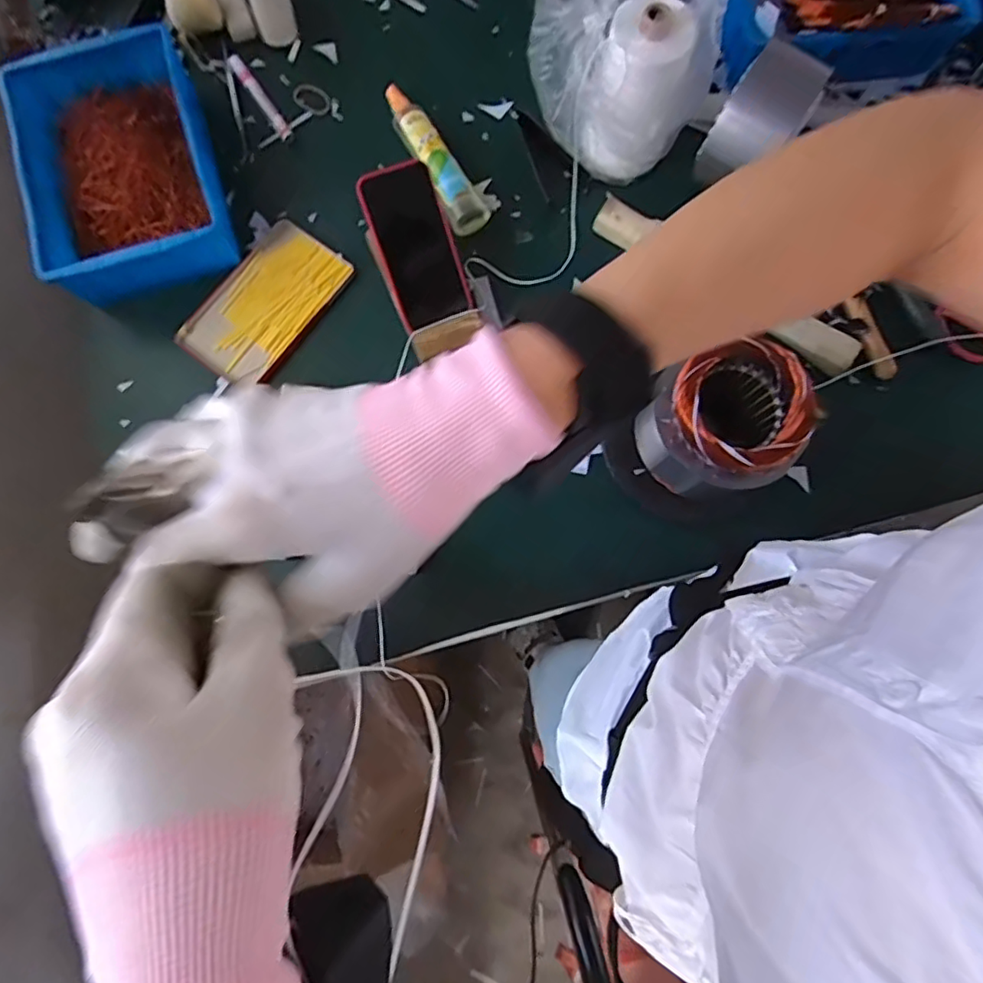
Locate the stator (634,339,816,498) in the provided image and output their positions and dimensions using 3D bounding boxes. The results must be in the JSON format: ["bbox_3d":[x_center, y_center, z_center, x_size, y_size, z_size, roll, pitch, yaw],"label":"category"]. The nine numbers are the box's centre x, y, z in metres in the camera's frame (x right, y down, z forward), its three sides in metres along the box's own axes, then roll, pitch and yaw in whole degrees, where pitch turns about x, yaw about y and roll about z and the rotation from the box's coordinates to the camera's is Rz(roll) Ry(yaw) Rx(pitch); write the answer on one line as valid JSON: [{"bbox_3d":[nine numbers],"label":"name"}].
[{"bbox_3d":[0.227,-0.061,0.614,0.136,0.148,0.125,0,79,1],"label":"stator"}]

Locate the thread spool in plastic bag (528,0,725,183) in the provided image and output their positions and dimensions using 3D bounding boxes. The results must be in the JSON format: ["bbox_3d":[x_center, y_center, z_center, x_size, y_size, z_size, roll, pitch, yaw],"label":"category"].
[{"bbox_3d":[0.138,-0.496,0.668,0.182,0.159,0.202,-42,81,-7],"label":"thread spool in plastic bag"}]

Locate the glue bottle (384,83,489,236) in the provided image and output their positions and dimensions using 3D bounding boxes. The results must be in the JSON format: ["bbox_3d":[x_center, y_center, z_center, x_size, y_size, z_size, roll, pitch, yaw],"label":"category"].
[{"bbox_3d":[-0.069,-0.413,0.724,0.047,0.036,0.219,-27,80,-5],"label":"glue bottle"}]

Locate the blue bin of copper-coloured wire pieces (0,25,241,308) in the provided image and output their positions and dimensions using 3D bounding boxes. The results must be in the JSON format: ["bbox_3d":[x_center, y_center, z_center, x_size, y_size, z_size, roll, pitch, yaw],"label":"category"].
[{"bbox_3d":[-0.427,-0.376,0.702,0.199,0.085,0.295,-20,79,-3],"label":"blue bin of copper-coloured wire pieces"}]

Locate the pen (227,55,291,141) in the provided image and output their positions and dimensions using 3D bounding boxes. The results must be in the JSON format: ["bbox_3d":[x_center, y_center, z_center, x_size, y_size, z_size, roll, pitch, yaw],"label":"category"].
[{"bbox_3d":[-0.294,-0.499,0.756,0.021,0.012,0.138,-34,80,-6],"label":"pen"}]

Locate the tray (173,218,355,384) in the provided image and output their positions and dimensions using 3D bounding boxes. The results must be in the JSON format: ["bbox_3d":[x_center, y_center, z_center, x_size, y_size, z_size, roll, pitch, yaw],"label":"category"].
[{"bbox_3d":[-0.270,-0.225,0.718,0.116,0.022,0.200,36,81,7],"label":"tray"}]

